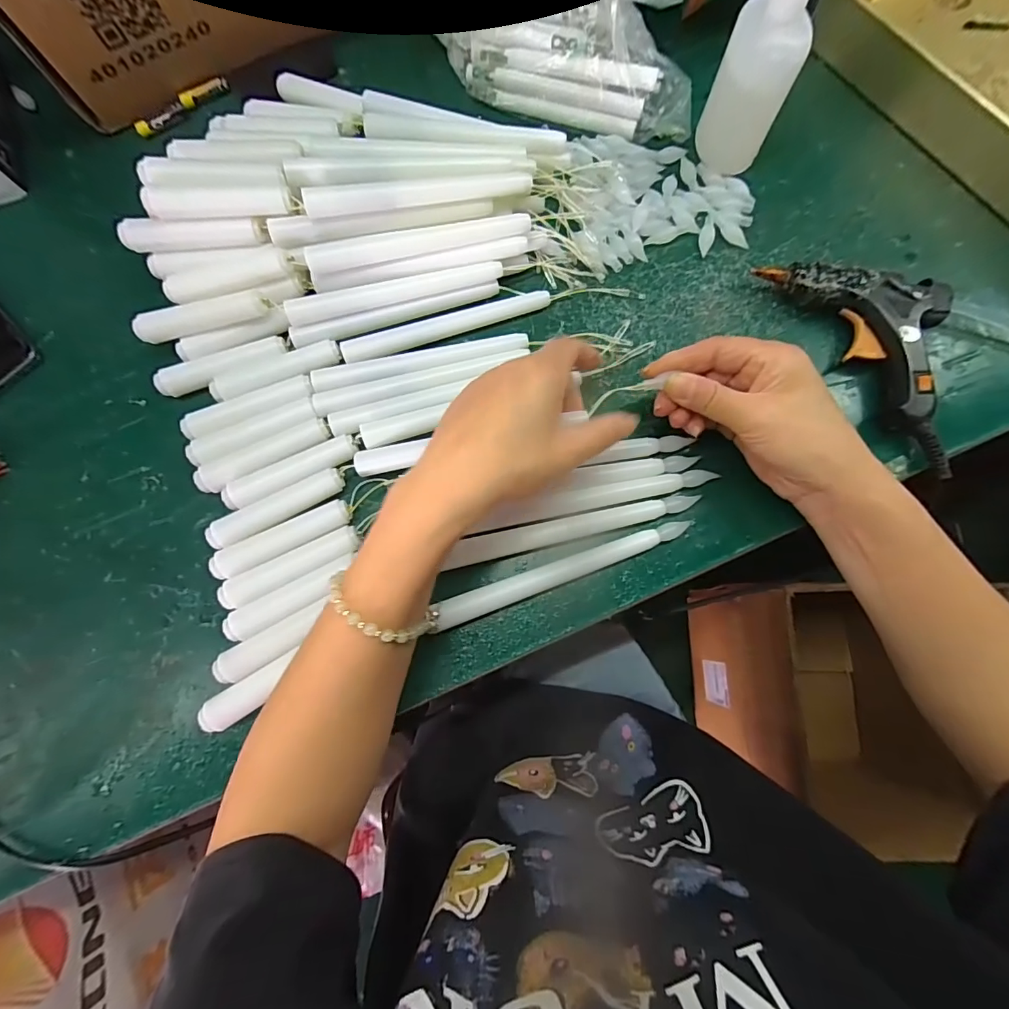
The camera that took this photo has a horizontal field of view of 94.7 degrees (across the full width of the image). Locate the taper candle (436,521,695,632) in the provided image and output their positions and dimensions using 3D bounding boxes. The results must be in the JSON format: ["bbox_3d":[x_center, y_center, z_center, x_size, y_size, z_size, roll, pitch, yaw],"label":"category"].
[{"bbox_3d":[0.038,0.041,0.290,0.163,0.016,0.015,-21,78,-3],"label":"taper candle"}]

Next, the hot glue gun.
[{"bbox_3d":[0.256,-0.108,0.307,0.083,0.026,0.169,-28,78,-4],"label":"hot glue gun"}]

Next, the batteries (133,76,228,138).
[{"bbox_3d":[-0.260,-0.322,0.376,0.081,0.013,0.011,-42,80,-7],"label":"batteries"}]

